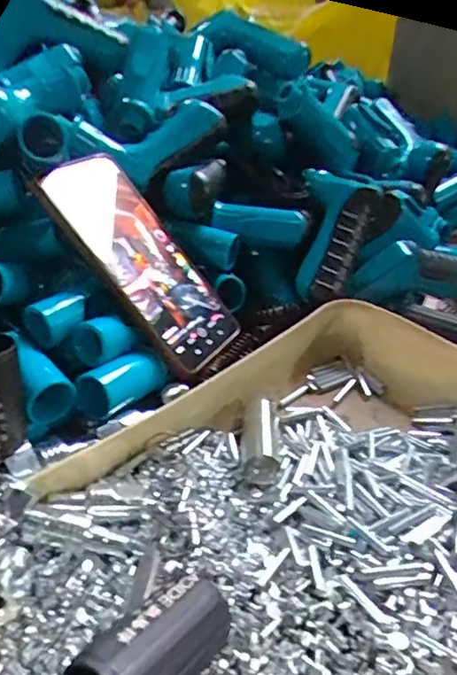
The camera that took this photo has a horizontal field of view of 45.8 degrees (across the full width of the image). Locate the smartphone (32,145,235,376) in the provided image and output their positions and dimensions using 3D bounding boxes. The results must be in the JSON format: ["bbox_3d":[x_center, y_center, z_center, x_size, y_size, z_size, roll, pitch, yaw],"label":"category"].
[{"bbox_3d":[-0.060,-0.056,0.379,0.170,0.016,0.076,53,48,-1],"label":"smartphone"}]

